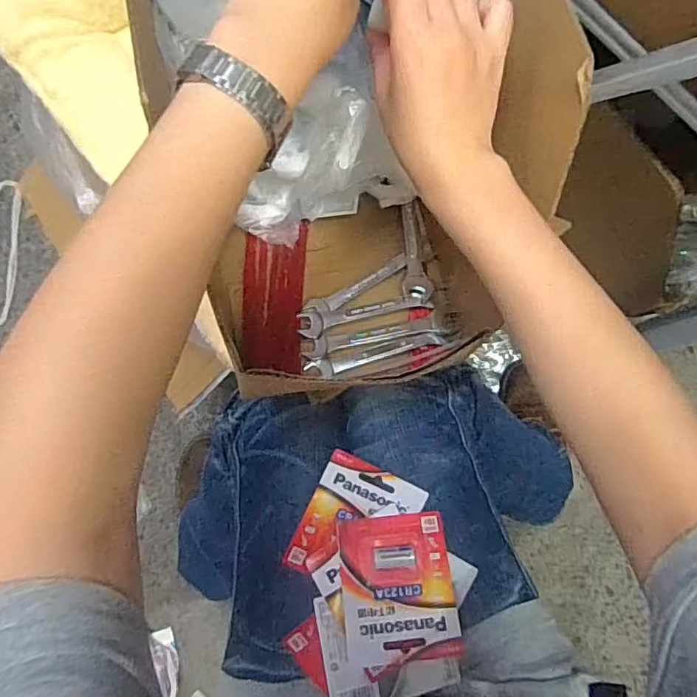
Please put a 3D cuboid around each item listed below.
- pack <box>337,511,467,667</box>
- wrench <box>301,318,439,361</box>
[{"bbox_3d":[0.042,0.197,0.445,0.092,0.028,0.111,-5,63,-2],"label":"pack"},{"bbox_3d":[0.020,-0.009,0.464,0.118,0.004,0.018,-11,73,-6],"label":"wrench"}]

